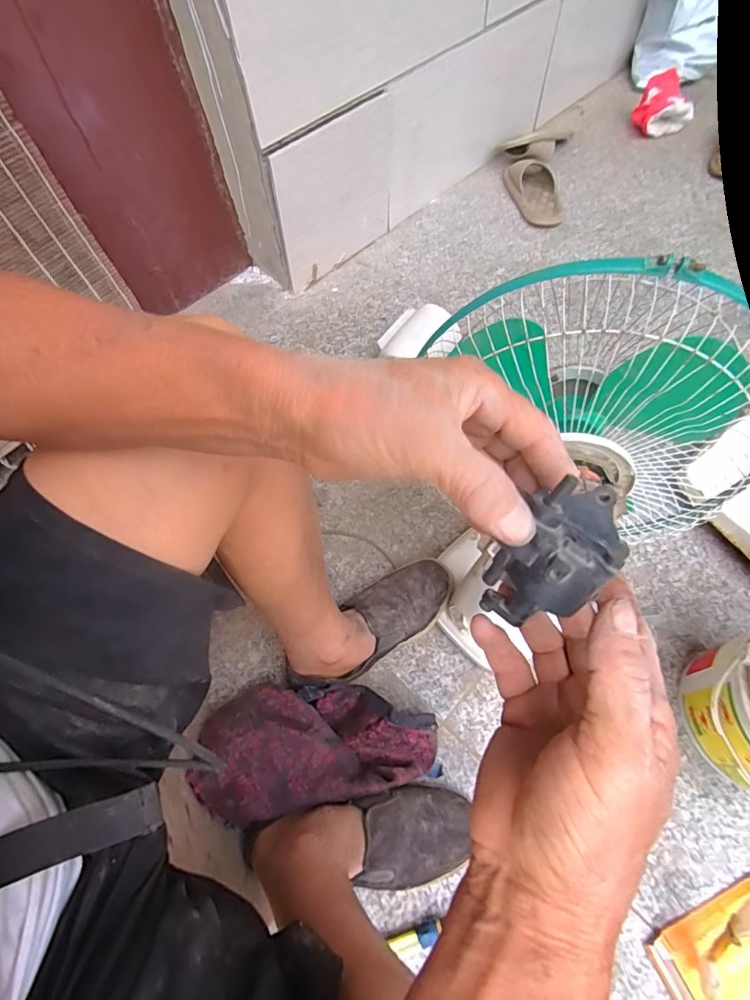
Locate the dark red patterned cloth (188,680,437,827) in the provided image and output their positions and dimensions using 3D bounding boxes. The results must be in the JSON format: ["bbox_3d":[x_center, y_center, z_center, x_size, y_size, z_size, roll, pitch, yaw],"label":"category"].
[{"bbox_3d":[-0.064,0.289,0.545,0.266,0.087,0.133,2,60,-14],"label":"dark red patterned cloth"}]

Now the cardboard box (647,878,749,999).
[{"bbox_3d":[0.377,0.473,0.469,0.156,0.024,0.089,-24,62,-9],"label":"cardboard box"}]

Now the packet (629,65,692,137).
[{"bbox_3d":[0.735,-0.997,1.165,0.136,0.112,0.088,28,67,18],"label":"packet"}]

